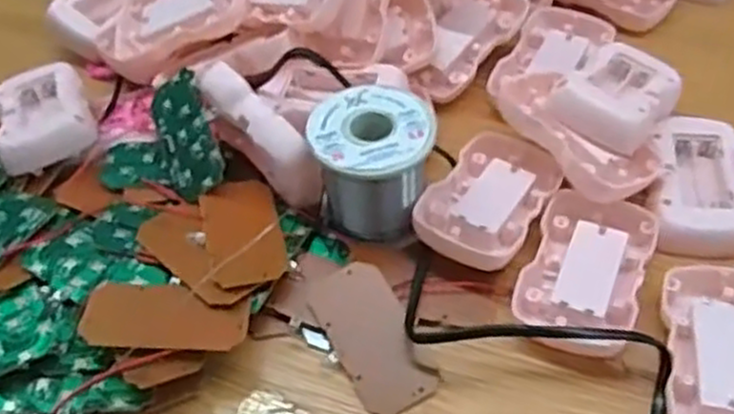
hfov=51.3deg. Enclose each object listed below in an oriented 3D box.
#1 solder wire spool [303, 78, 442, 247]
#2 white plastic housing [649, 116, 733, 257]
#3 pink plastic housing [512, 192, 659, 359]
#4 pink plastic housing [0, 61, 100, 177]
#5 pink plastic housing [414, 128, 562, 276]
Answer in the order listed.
[{"bbox_3d":[0.004,-0.022,0.390,0.059,0.055,0.057,3,49,7],"label":"solder wire spool"},{"bbox_3d":[0.173,-0.012,0.400,0.048,0.017,0.082,4,49,7],"label":"white plastic housing"},{"bbox_3d":[0.106,0.033,0.371,0.053,0.016,0.089,17,52,18],"label":"pink plastic housing"},{"bbox_3d":[-0.192,-0.054,0.449,0.055,0.028,0.081,-24,51,-16],"label":"pink plastic housing"},{"bbox_3d":[0.064,-0.004,0.397,0.054,0.018,0.083,23,54,22],"label":"pink plastic housing"}]

